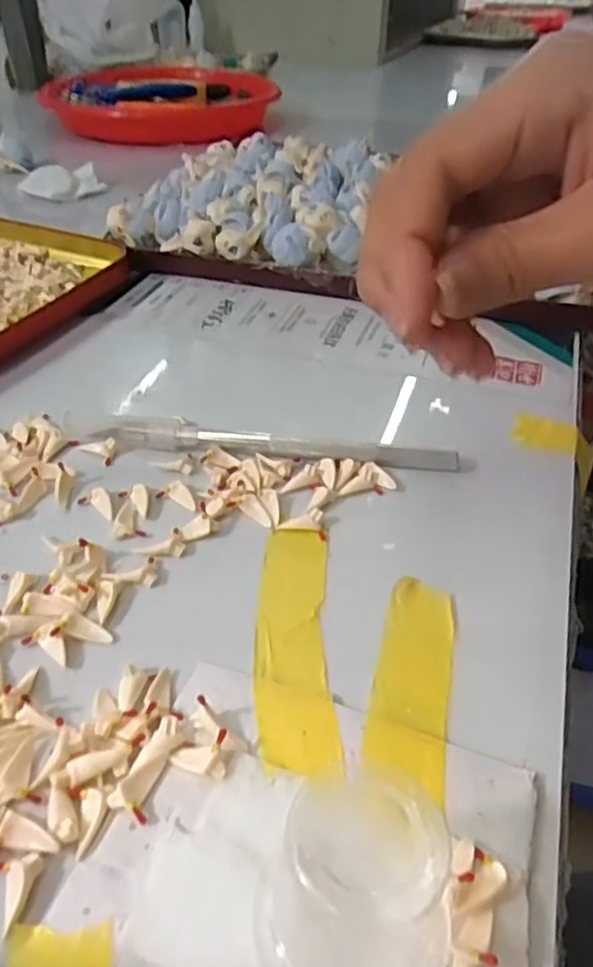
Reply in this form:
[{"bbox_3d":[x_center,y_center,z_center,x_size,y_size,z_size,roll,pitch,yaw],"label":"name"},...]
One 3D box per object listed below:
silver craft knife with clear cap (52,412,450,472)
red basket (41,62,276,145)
[{"bbox_3d":[-0.015,-0.016,0.261,0.147,0.010,0.008,5,39,5],"label":"silver craft knife with clear cap"},{"bbox_3d":[-0.121,-0.366,0.664,0.197,0.033,0.187,2,39,2],"label":"red basket"}]

